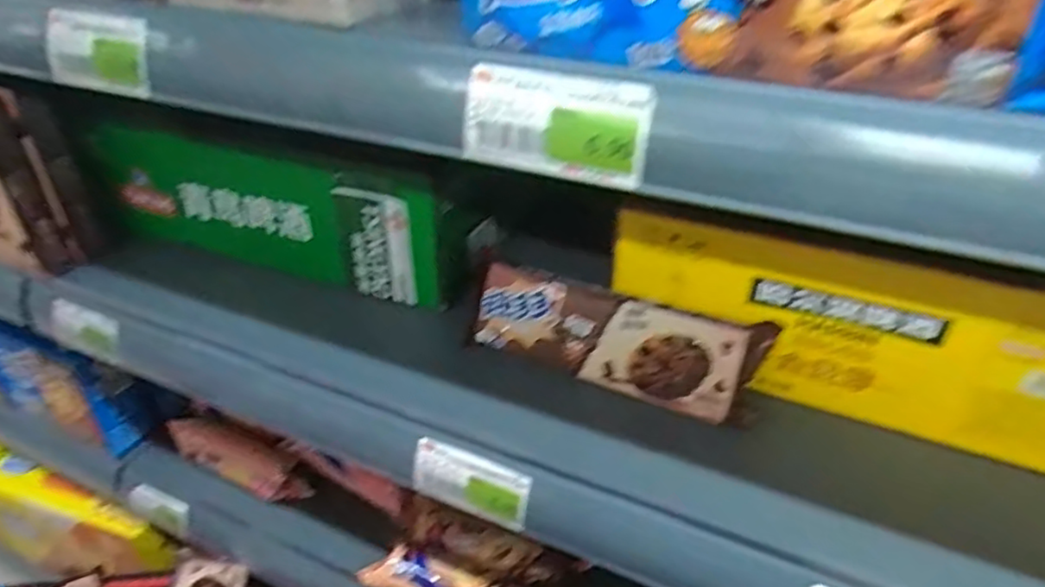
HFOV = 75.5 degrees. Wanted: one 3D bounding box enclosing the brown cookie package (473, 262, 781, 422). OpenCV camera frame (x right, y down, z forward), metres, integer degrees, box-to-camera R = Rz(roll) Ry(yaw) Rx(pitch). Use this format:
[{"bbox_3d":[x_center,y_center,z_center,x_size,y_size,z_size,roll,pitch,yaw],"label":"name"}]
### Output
[{"bbox_3d":[0.066,0.032,0.479,0.197,0.066,0.038,14,9,21],"label":"brown cookie package"}]

